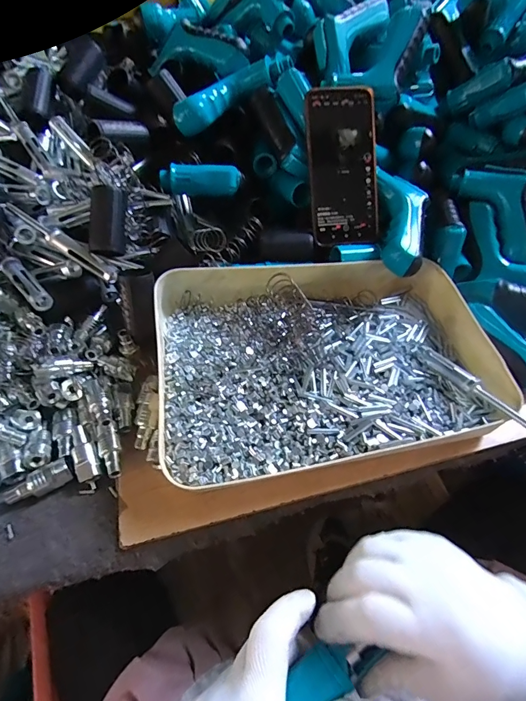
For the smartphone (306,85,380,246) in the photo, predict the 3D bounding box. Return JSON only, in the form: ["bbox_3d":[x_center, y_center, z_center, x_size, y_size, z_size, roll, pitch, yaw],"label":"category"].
[{"bbox_3d":[0.091,-0.204,0.427,0.077,0.160,0.005,-6,10,-4],"label":"smartphone"}]

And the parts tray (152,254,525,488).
[{"bbox_3d":[0.062,0.000,0.384,0.323,0.056,0.236,-7,50,-7],"label":"parts tray"}]

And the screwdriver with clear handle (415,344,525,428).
[{"bbox_3d":[0.194,0.030,0.365,0.013,0.013,0.132,-17,35,-15],"label":"screwdriver with clear handle"}]

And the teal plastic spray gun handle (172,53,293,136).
[{"bbox_3d":[-0.039,-0.303,0.446,0.147,0.031,0.044,-35,57,-5],"label":"teal plastic spray gun handle"}]

